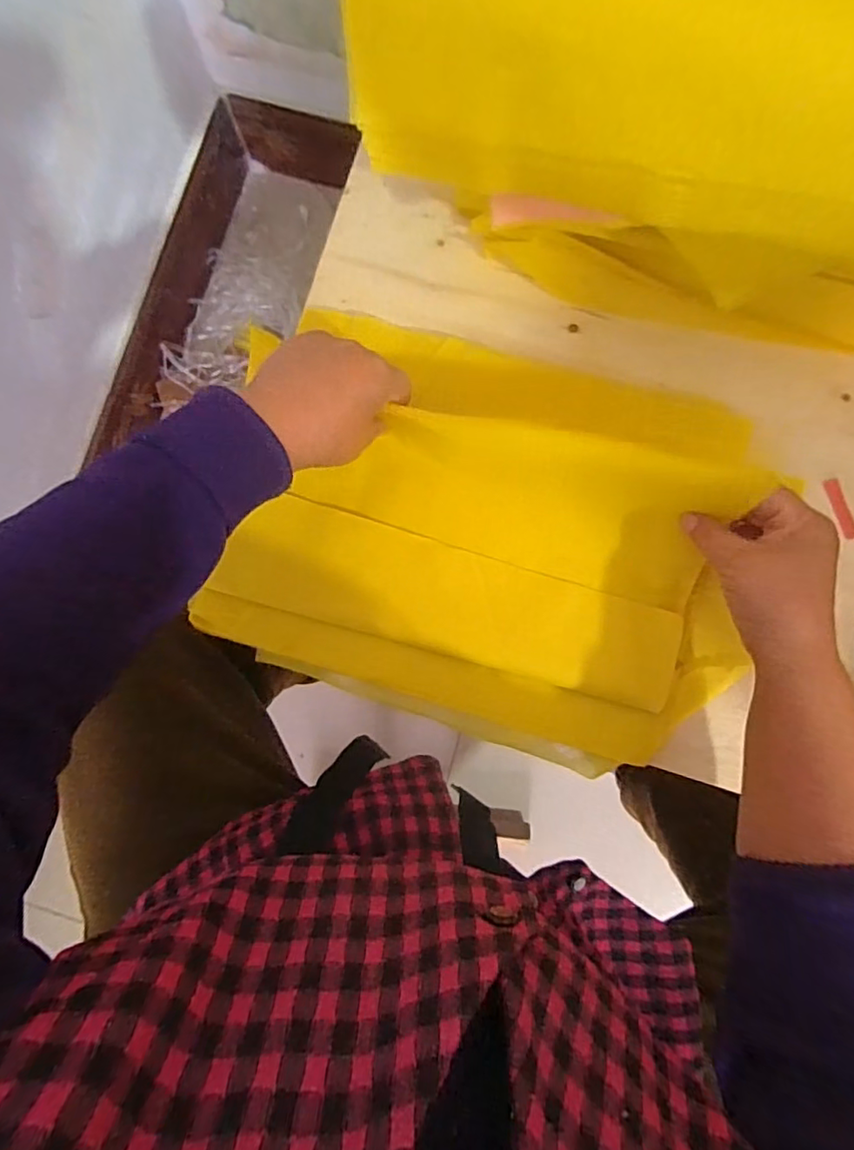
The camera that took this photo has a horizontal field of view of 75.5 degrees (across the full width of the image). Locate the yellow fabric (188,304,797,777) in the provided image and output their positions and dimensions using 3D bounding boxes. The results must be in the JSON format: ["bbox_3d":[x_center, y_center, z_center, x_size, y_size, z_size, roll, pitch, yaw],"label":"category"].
[{"bbox_3d":[0.044,-0.022,0.409,0.371,0.044,0.269,17,84,3],"label":"yellow fabric"}]

